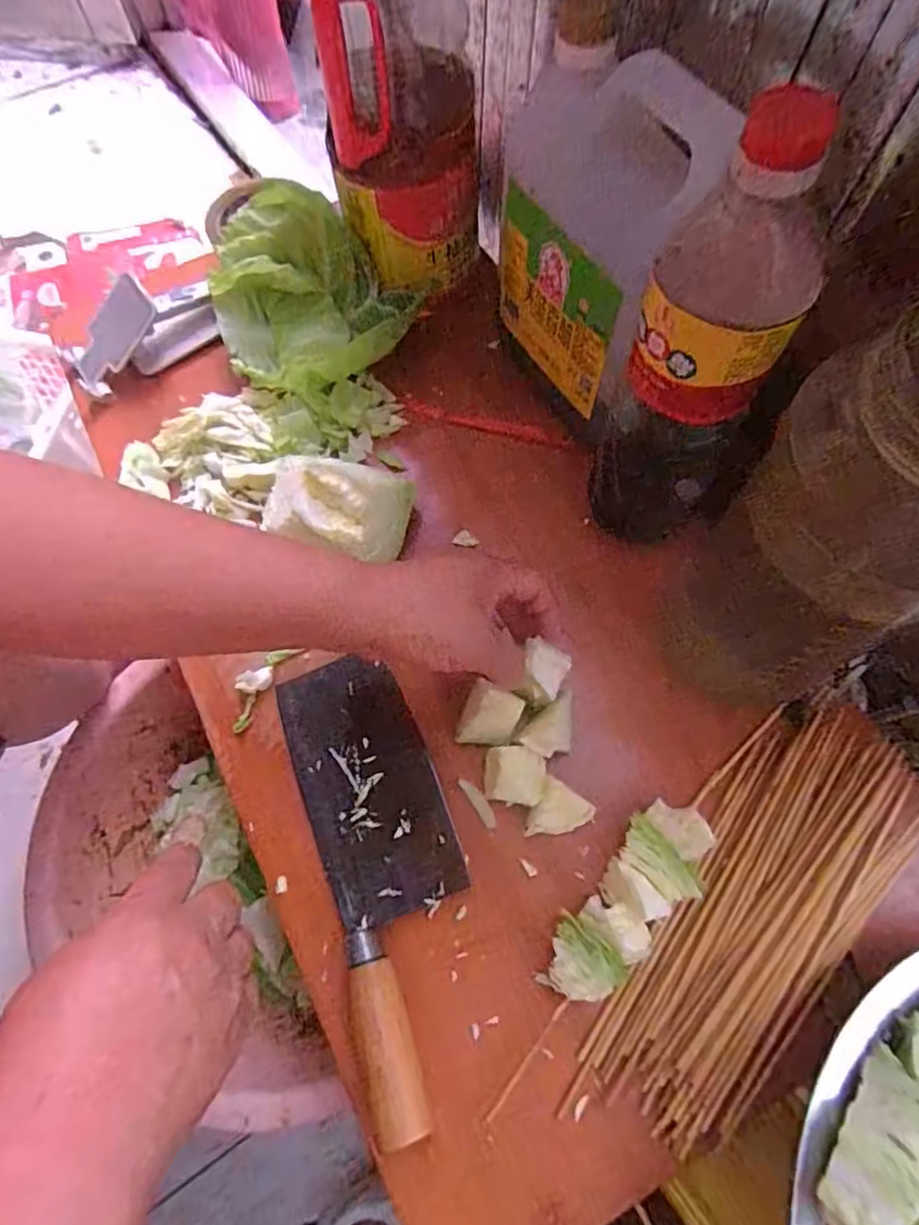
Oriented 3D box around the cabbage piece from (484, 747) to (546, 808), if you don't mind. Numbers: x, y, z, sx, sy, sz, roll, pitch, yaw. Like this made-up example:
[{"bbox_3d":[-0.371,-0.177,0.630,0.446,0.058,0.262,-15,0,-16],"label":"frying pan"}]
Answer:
[{"bbox_3d":[0.035,0.104,0.393,0.037,0.023,0.034,5,69,1],"label":"cabbage piece"}]

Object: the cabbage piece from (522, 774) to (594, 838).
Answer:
[{"bbox_3d":[0.062,0.127,0.383,0.035,0.013,0.036,28,71,10],"label":"cabbage piece"}]

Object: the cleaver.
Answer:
[{"bbox_3d":[-0.044,0.146,0.375,0.085,0.030,0.259,-19,70,-8],"label":"cleaver"}]

